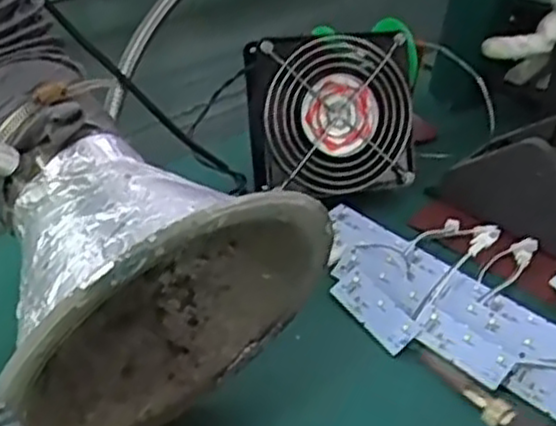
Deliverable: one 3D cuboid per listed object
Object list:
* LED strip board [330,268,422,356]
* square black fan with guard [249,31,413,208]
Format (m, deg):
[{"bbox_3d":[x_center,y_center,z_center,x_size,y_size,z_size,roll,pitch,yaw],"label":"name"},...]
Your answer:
[{"bbox_3d":[0.063,0.063,0.504,0.025,0.004,0.065,-42,55,-6],"label":"LED strip board"},{"bbox_3d":[0.044,-0.075,0.602,0.126,0.123,0.037,-10,13,-14],"label":"square black fan with guard"}]

